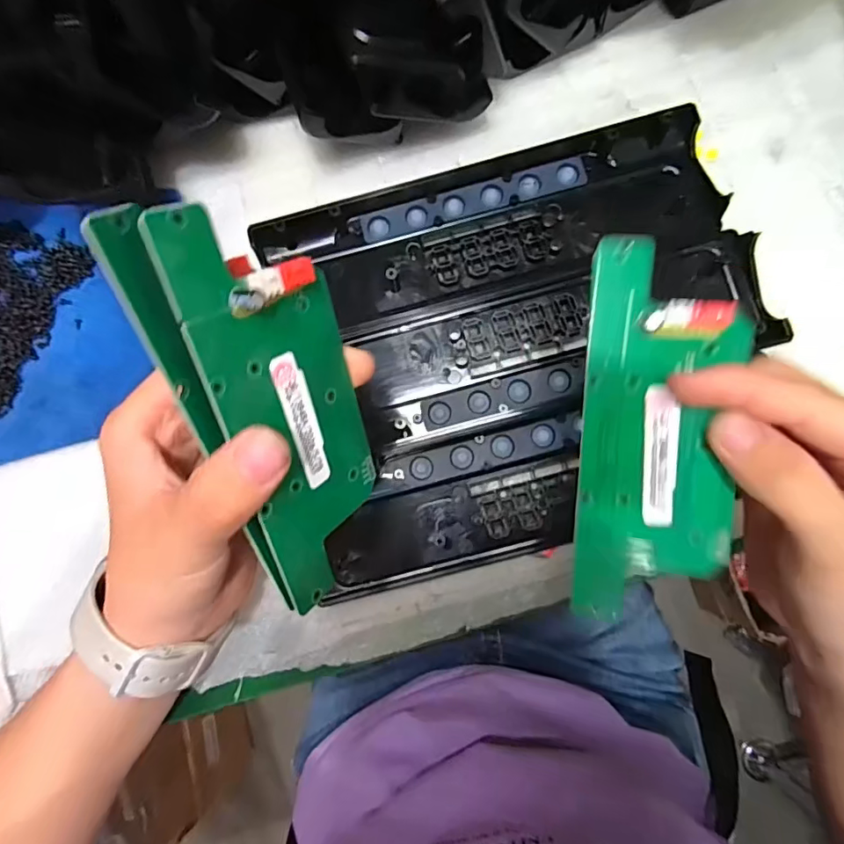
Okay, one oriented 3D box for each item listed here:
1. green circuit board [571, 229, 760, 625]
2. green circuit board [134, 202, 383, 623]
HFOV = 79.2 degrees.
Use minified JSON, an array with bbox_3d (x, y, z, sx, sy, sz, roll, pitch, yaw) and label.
[{"bbox_3d":[0.084,0.005,0.182,0.053,0.009,0.133,-1,98,2],"label":"green circuit board"},{"bbox_3d":[-0.040,-0.002,0.170,0.007,0.057,0.133,9,125,35],"label":"green circuit board"}]

